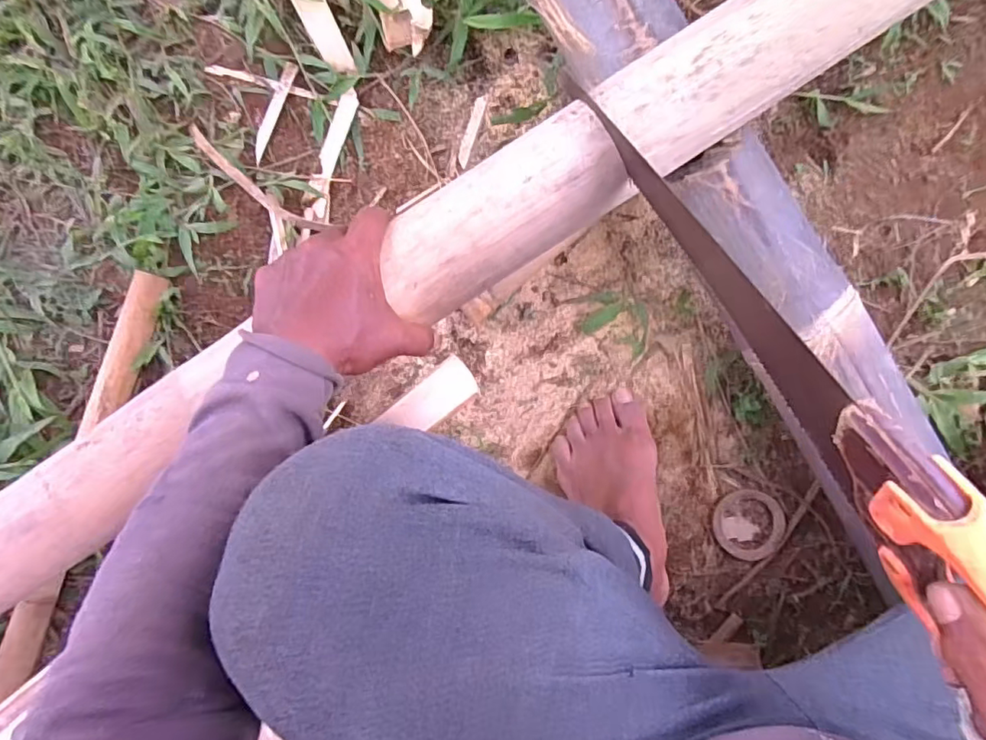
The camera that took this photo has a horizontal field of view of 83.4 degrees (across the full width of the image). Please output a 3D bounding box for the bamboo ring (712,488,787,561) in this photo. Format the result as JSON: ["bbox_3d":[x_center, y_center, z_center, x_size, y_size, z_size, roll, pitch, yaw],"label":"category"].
[{"bbox_3d":[0.258,0.157,0.558,0.067,0.008,0.071,0,90,4],"label":"bamboo ring"}]

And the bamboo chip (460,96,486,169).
[{"bbox_3d":[-0.023,-0.259,0.600,0.012,0.006,0.081,16,91,4],"label":"bamboo chip"}]

